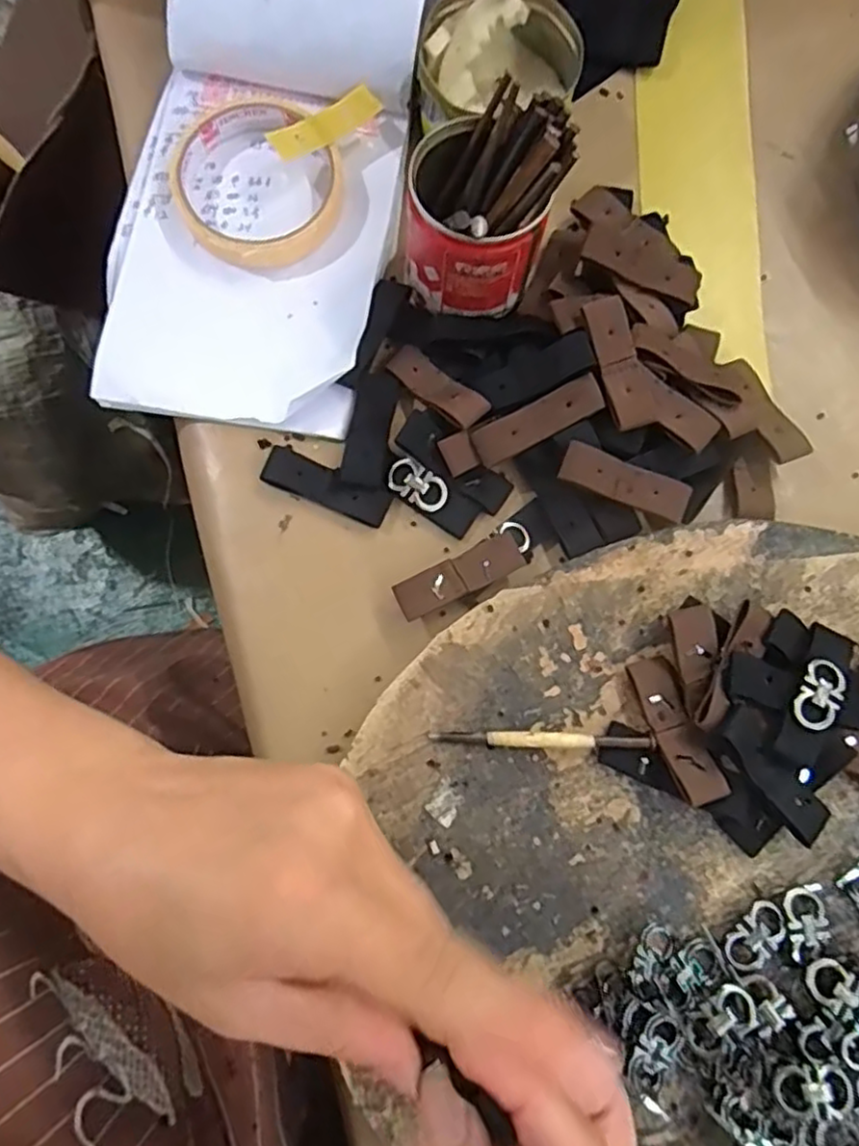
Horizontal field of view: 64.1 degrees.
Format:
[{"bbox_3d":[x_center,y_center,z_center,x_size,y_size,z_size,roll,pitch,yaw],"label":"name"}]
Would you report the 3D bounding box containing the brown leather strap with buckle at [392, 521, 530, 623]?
[{"bbox_3d":[0.017,-0.001,0.321,0.070,0.008,0.021,-30,80,-9],"label":"brown leather strap with buckle"}]

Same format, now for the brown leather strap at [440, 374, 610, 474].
[{"bbox_3d":[0.044,-0.069,0.327,0.078,0.008,0.019,-24,76,6],"label":"brown leather strap"}]

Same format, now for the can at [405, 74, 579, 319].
[{"bbox_3d":[0.024,-0.166,0.322,0.066,0.078,0.068,0,77,-2],"label":"can"}]

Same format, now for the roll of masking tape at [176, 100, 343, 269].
[{"bbox_3d":[-0.090,-0.204,0.352,0.084,0.019,0.095,-24,79,-7],"label":"roll of masking tape"}]

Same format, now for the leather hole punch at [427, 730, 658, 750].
[{"bbox_3d":[0.048,0.072,0.296,0.095,0.009,0.007,2,77,-2],"label":"leather hole punch"}]

